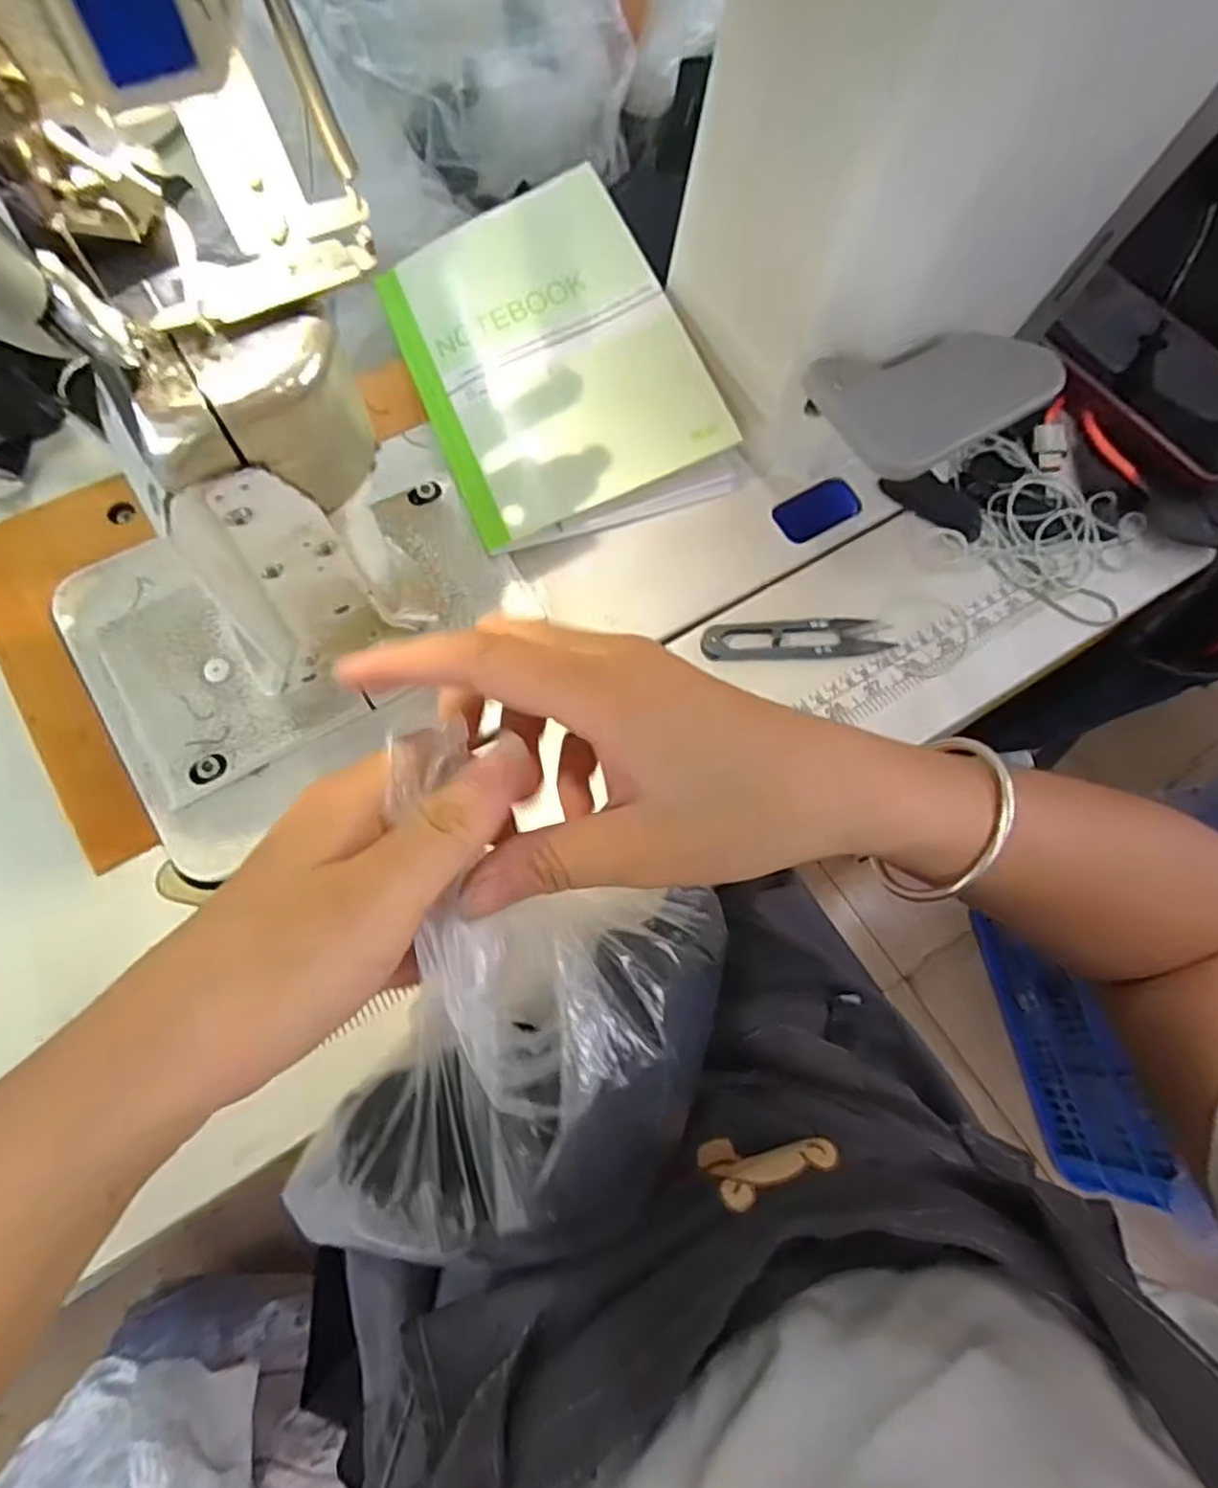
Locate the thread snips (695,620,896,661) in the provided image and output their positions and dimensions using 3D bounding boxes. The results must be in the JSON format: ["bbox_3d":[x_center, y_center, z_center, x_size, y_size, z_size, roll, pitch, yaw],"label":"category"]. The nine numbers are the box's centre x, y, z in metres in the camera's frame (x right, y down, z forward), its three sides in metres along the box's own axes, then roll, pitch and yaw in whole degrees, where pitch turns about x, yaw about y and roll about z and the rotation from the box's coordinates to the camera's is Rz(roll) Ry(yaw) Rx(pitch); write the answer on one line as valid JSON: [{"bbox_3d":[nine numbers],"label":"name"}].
[{"bbox_3d":[0.101,-0.057,0.377,0.102,0.008,0.021,-3,67,-2],"label":"thread snips"}]

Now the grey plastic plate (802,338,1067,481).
[{"bbox_3d":[0.151,-0.167,0.326,0.100,0.010,0.066,-32,87,-4],"label":"grey plastic plate"}]

